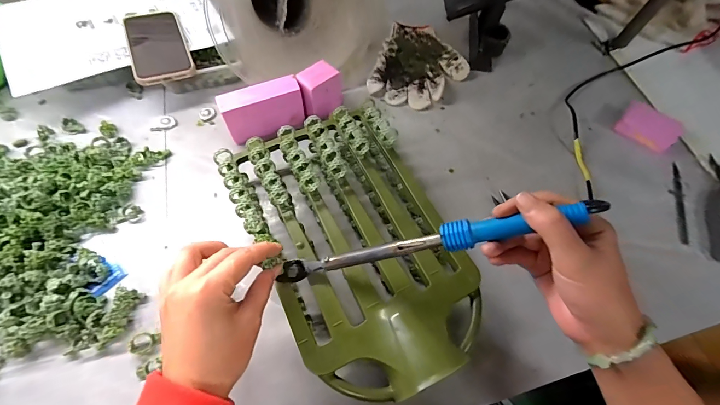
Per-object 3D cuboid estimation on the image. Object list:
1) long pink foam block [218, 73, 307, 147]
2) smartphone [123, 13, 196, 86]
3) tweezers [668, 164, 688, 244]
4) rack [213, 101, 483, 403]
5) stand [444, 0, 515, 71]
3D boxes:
[{"bbox_3d":[-0.135,-0.129,0.483,0.107,0.067,0.039,-22,64,-15],"label":"long pink foam block"},{"bbox_3d":[-0.304,-0.242,0.507,0.077,0.013,0.168,-22,65,-14],"label":"smartphone"},{"bbox_3d":[0.448,-0.004,0.483,0.020,0.009,0.132,17,61,6],"label":"tweezers"},{"bbox_3d":[-0.005,0.042,0.394,0.204,0.074,0.316,-25,65,-16],"label":"rack"},{"bbox_3d":[0.199,-0.313,0.574,0.124,0.123,0.109,32,64,14],"label":"stand"}]

